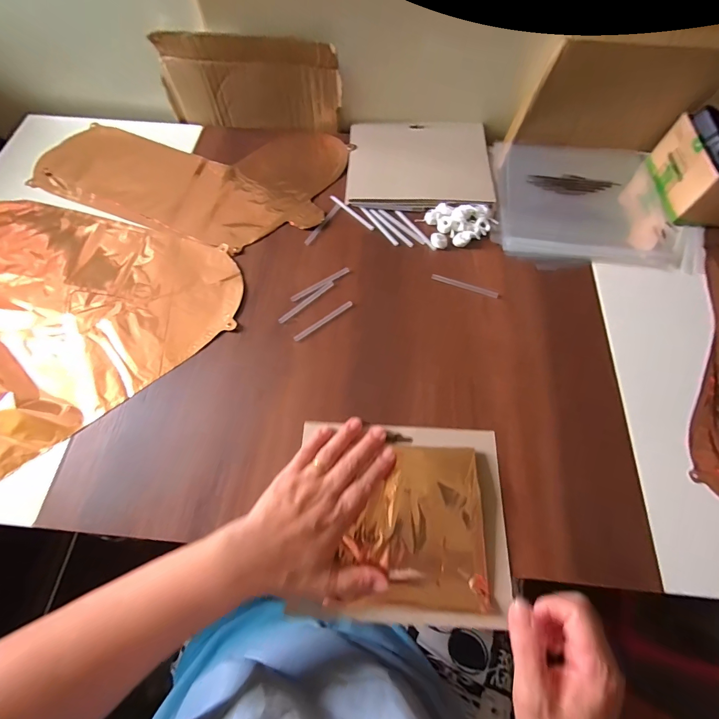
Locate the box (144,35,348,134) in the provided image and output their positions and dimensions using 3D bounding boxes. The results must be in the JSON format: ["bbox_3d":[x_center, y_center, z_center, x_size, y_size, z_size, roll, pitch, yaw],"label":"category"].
[{"bbox_3d":[-0.155,-0.384,0.496,0.252,0.115,0.031,3,66,2],"label":"box"}]

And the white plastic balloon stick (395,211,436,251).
[{"bbox_3d":[0.074,-0.172,0.470,0.008,0.004,0.081,-32,69,-13],"label":"white plastic balloon stick"}]

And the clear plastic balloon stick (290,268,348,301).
[{"bbox_3d":[-0.048,-0.092,0.433,0.080,0.004,0.008,-31,69,-13],"label":"clear plastic balloon stick"}]

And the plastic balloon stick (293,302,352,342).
[{"bbox_3d":[-0.042,-0.046,0.414,0.080,0.004,0.008,-36,70,-15],"label":"plastic balloon stick"}]

